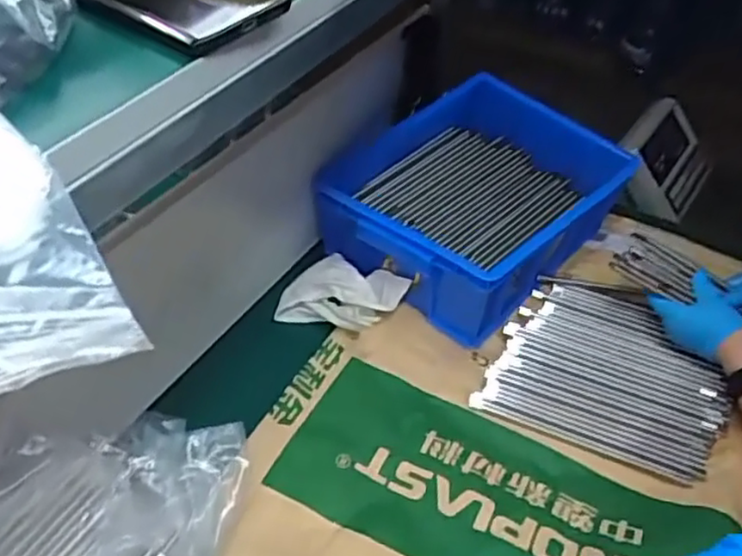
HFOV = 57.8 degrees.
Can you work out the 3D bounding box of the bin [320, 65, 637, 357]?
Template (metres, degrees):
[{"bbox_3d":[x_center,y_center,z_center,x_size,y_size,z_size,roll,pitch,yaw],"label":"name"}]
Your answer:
[{"bbox_3d":[0.152,-0.116,0.892,0.395,0.148,0.264,-34,55,-31],"label":"bin"}]

